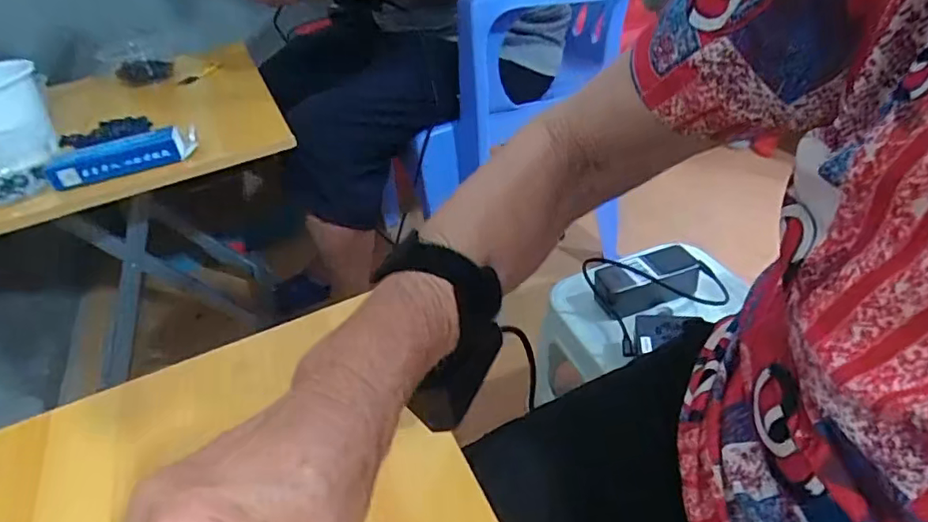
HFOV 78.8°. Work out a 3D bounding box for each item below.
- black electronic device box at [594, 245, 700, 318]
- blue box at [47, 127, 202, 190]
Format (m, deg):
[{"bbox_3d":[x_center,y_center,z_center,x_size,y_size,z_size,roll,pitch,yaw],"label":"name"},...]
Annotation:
[{"bbox_3d":[0.232,0.027,0.735,0.130,0.051,0.058,-15,36,-8],"label":"black electronic device box"},{"bbox_3d":[-0.418,-0.128,0.695,0.172,0.038,0.027,-18,37,-13],"label":"blue box"}]

